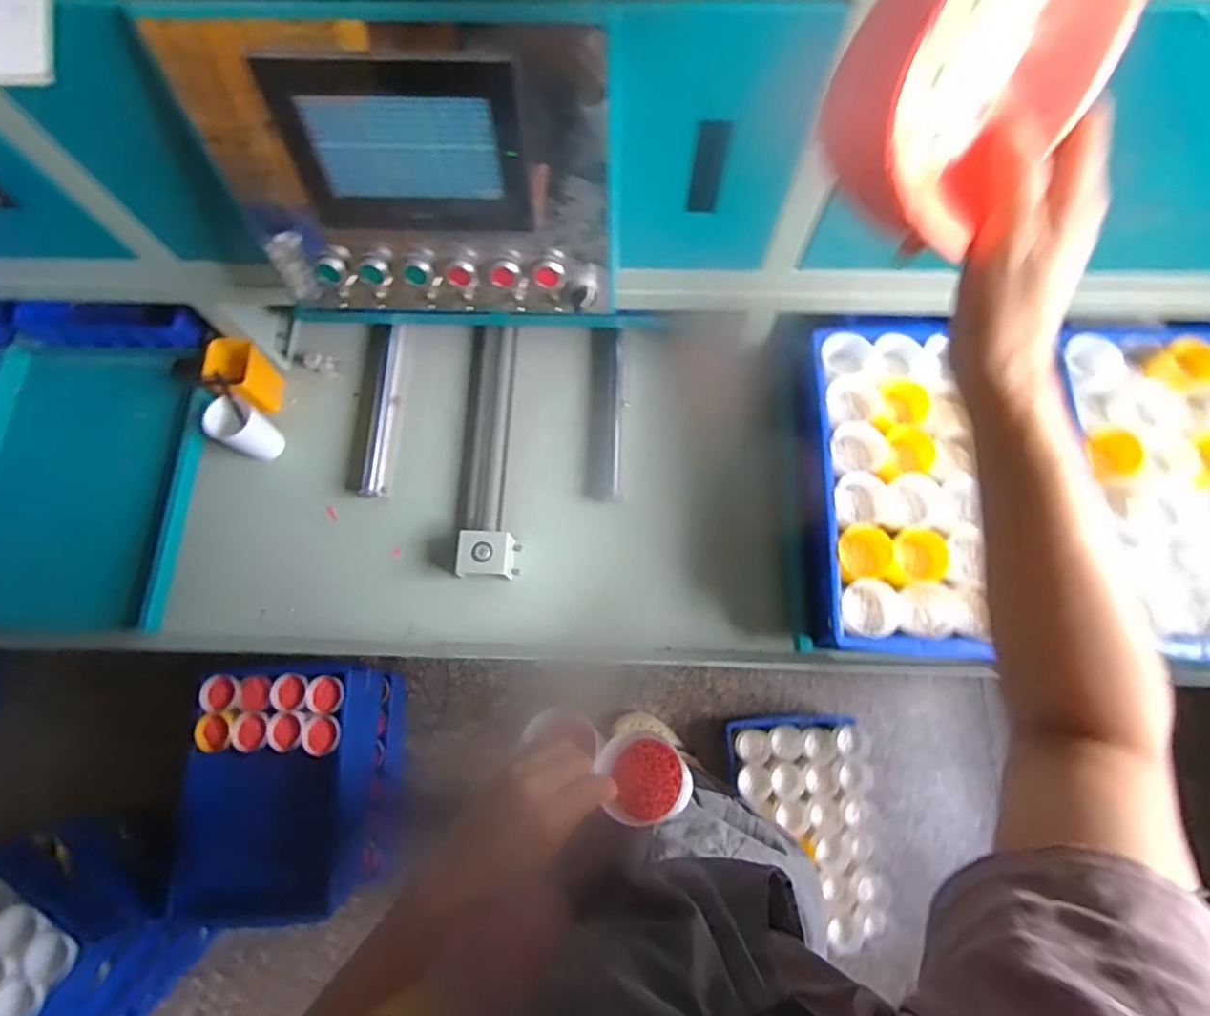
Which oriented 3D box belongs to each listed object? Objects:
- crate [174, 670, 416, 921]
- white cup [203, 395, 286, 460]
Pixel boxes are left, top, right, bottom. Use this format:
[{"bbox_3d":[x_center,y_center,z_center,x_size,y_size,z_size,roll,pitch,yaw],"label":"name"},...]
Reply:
[{"bbox_3d":[-0.607,0.524,1.204,0.324,0.302,0.396,0,74,1],"label":"crate"},{"bbox_3d":[-0.523,-0.112,0.891,0.071,0.094,0.064,31,76,9],"label":"white cup"}]

